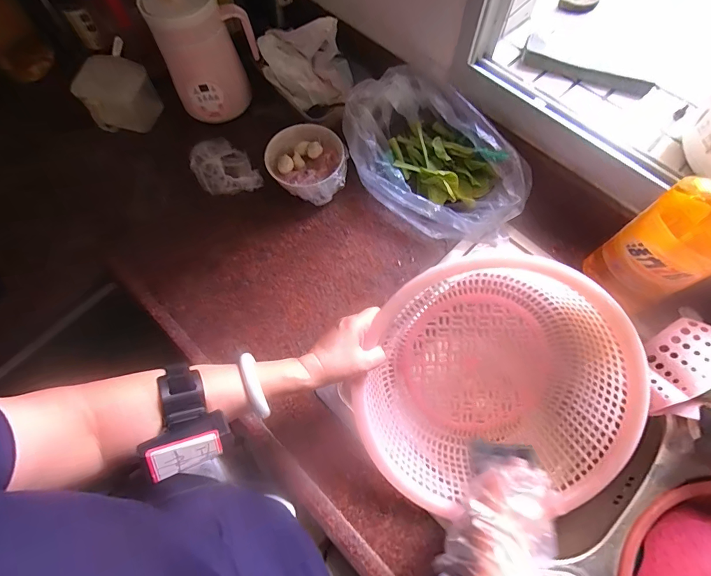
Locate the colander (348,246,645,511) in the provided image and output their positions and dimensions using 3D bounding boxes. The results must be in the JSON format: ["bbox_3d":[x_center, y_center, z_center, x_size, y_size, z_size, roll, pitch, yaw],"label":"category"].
[{"bbox_3d":[0.165,0.113,0.488,0.304,0.125,0.300,1,97,8],"label":"colander"}]

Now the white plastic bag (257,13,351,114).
[{"bbox_3d":[-0.085,-0.376,0.651,0.139,0.126,0.093,7,68,2],"label":"white plastic bag"}]

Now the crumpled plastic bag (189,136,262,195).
[{"bbox_3d":[-0.222,-0.202,0.650,0.091,0.034,0.119,-30,71,-12],"label":"crumpled plastic bag"}]

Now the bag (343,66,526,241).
[{"bbox_3d":[0.122,-0.194,0.604,0.169,0.119,0.286,-38,73,-14],"label":"bag"}]

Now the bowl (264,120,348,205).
[{"bbox_3d":[-0.077,-0.199,0.636,0.124,0.062,0.115,0,68,0],"label":"bowl"}]

